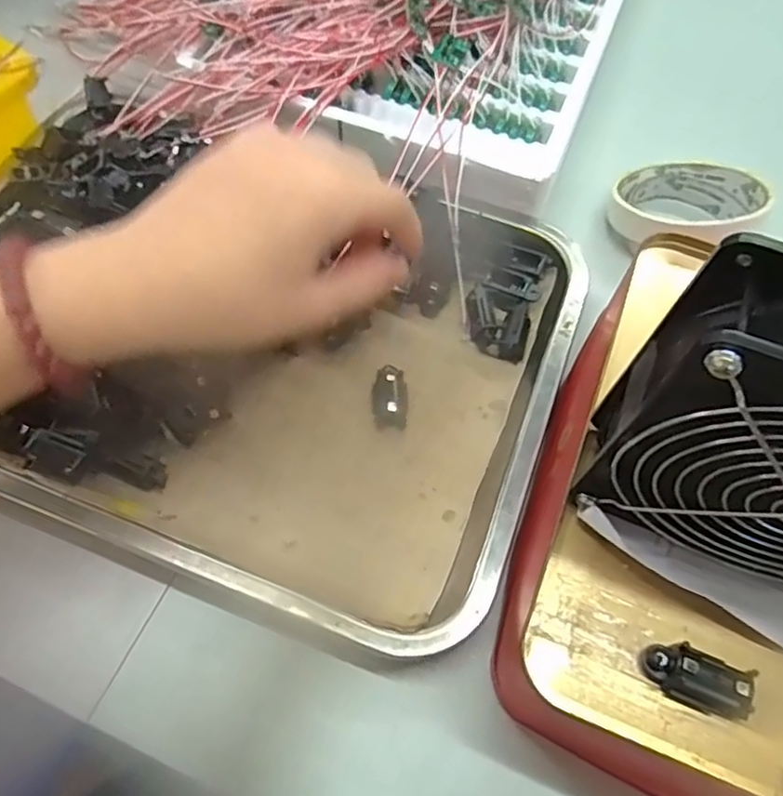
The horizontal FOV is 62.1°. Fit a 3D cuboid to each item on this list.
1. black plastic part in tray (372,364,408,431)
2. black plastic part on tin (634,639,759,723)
[{"bbox_3d":[-0.001,-0.001,0.343,0.018,0.015,0.032,-1,63,-4],"label":"black plastic part in tray"},{"bbox_3d":[0.107,0.098,0.227,0.036,0.014,0.017,20,63,7],"label":"black plastic part on tin"}]

